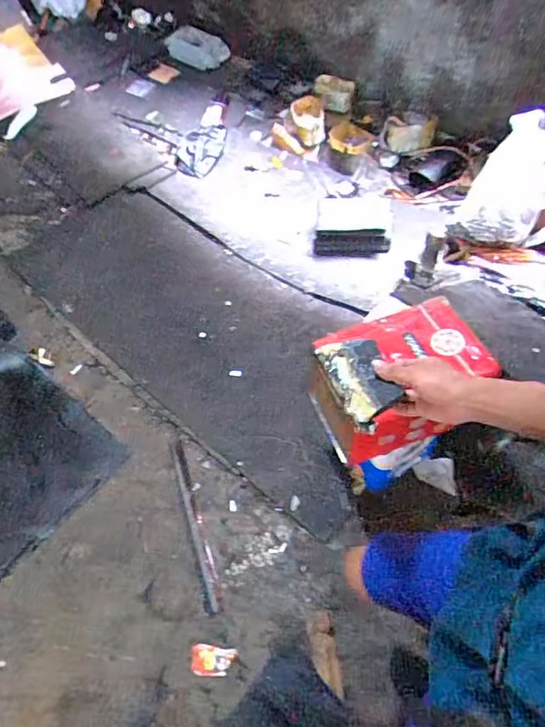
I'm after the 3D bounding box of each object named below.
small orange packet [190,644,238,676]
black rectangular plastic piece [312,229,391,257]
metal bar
[{"bbox_3d":[-0.144,0.727,1.206,0.108,0.007,0.064,-1,56,4],"label":"small orange packet"},{"bbox_3d":[0.300,-0.456,1.876,0.291,0.043,0.113,-2,91,5],"label":"black rectangular plastic piece"},{"bbox_3d":[-0.235,0.448,1.416,0.040,0.026,0.506,-18,56,-7],"label":"metal bar"}]

